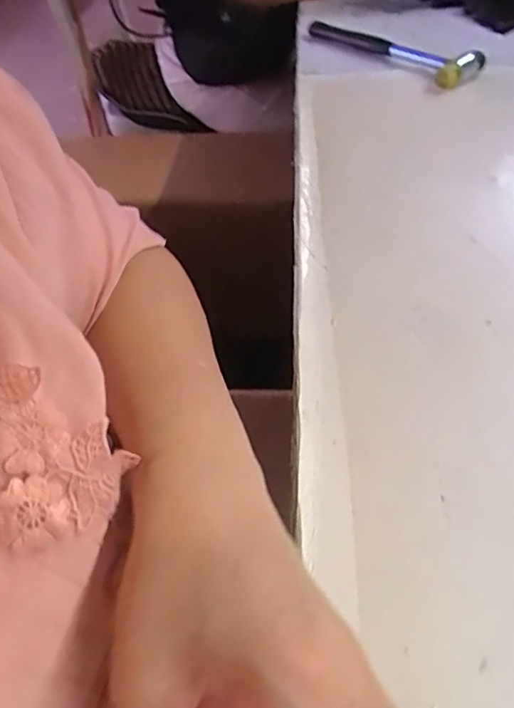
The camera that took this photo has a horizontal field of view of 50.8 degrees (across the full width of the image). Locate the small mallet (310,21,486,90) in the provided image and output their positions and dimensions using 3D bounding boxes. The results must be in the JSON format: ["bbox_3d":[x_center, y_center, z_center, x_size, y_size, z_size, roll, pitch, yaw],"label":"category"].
[{"bbox_3d":[0.157,-0.364,0.643,0.059,0.028,0.244,-31,52,-22],"label":"small mallet"}]

